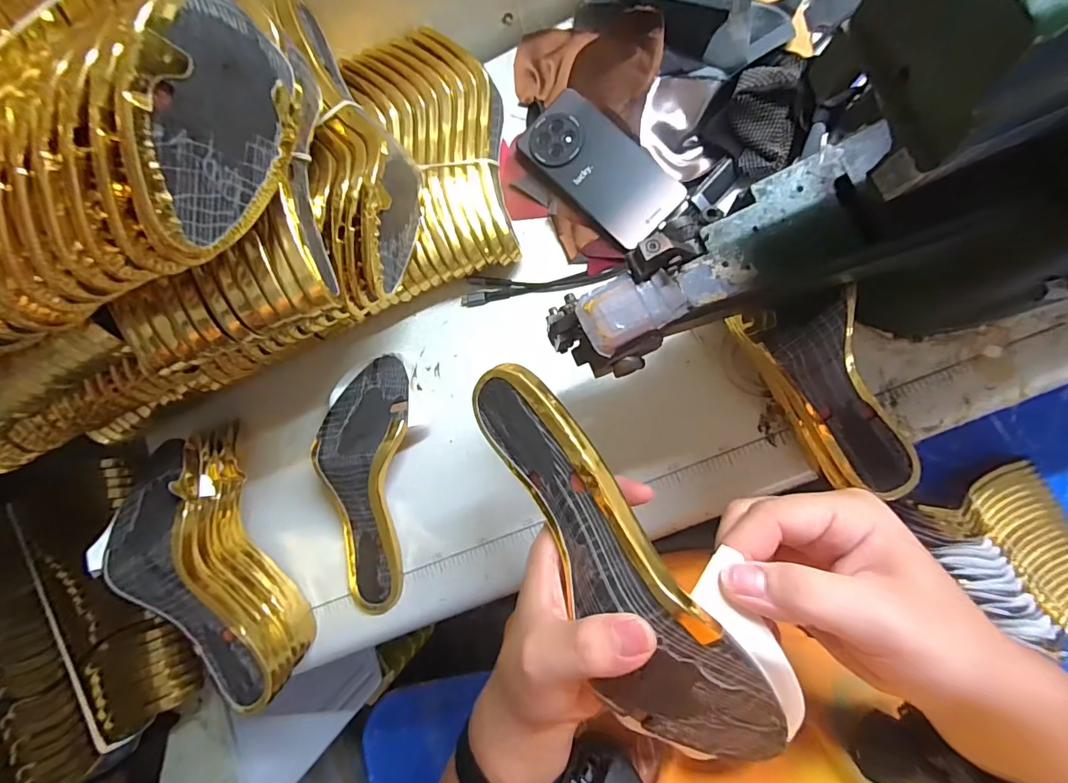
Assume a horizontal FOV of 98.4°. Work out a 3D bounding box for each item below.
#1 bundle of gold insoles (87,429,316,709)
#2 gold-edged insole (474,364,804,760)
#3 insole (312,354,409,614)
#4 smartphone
[{"bbox_3d":[-0.298,0.160,0.423,0.090,0.114,0.246,-18,84,7],"label":"bundle of gold insoles"},{"bbox_3d":[0.036,0.085,0.243,0.087,0.067,0.234,-38,71,5],"label":"gold-edged insole"},{"bbox_3d":[-0.166,0.090,0.447,0.081,0.056,0.246,6,87,9],"label":"insole"},{"bbox_3d":[0.063,-0.214,0.438,0.160,0.006,0.080,45,94,9],"label":"smartphone"}]

